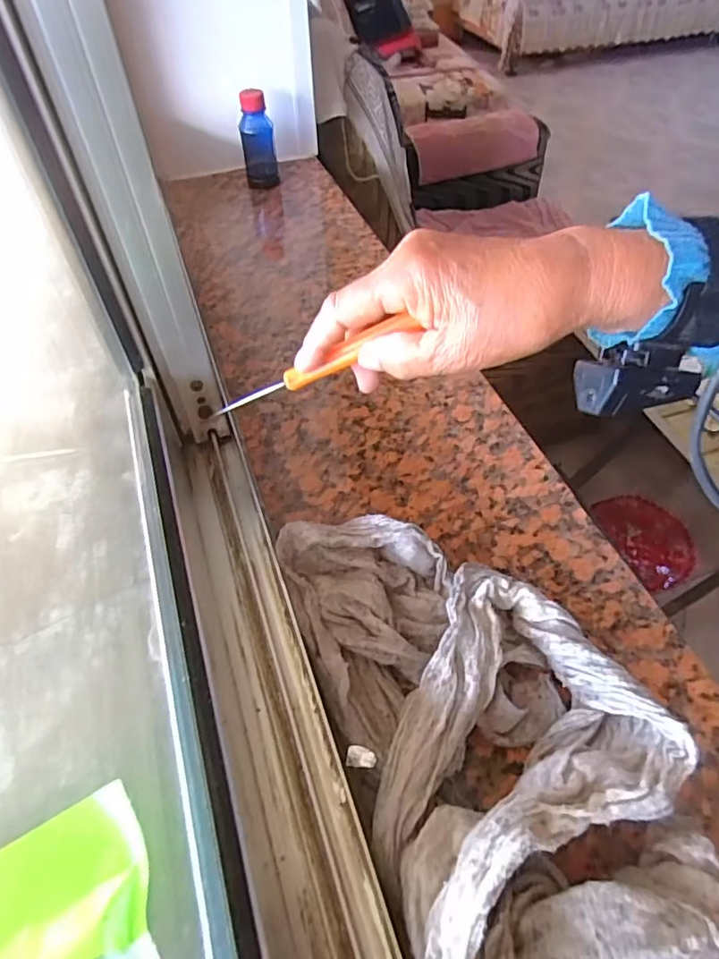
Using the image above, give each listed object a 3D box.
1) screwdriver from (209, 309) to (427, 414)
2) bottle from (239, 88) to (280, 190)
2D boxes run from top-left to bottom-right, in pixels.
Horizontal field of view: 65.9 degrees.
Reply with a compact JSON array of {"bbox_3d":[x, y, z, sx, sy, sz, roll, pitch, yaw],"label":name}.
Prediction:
[{"bbox_3d":[-0.029,-0.060,0.315,0.128,0.013,0.008,-21,47,23],"label":"screwdriver"},{"bbox_3d":[-0.122,-0.408,0.665,0.039,0.098,0.037,-5,51,-5],"label":"bottle"}]

